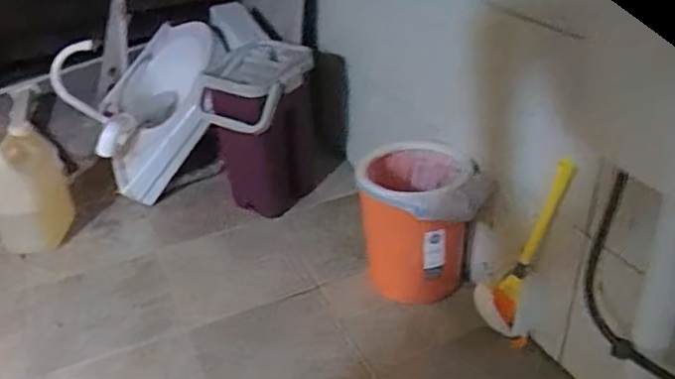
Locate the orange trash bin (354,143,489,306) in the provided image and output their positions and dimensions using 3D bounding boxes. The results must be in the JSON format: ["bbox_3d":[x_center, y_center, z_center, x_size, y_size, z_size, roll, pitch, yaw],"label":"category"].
[{"bbox_3d":[0.162,0.079,1.308,0.258,0.324,0.265,3,32,9],"label":"orange trash bin"}]

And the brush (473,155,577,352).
[{"bbox_3d":[0.320,0.116,1.111,0.122,0.376,0.091,10,34,20],"label":"brush"}]

